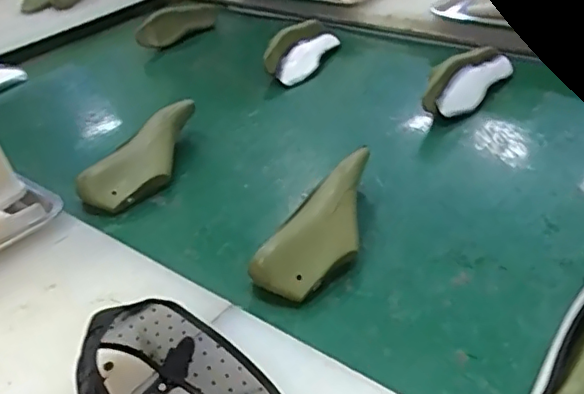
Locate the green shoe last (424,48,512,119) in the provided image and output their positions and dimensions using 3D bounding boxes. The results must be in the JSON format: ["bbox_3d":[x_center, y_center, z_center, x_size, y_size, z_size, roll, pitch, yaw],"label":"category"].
[{"bbox_3d":[0.312,-0.206,1.015,0.060,0.083,0.251,22,41,32],"label":"green shoe last"}]

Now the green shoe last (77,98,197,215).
[{"bbox_3d":[-0.218,-0.071,0.896,0.087,0.061,0.253,15,51,24],"label":"green shoe last"}]

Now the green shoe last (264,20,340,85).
[{"bbox_3d":[0.024,-0.299,1.200,0.075,0.088,0.226,14,37,23],"label":"green shoe last"}]

